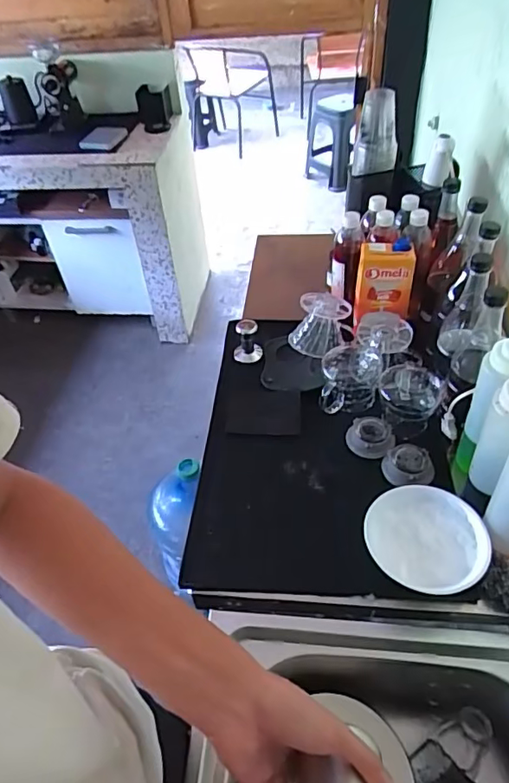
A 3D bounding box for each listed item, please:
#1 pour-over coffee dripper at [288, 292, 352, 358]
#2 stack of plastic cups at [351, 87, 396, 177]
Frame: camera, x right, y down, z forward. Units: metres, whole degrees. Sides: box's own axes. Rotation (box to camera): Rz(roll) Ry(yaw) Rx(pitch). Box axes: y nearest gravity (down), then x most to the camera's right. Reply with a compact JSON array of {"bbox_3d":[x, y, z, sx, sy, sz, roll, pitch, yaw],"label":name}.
[{"bbox_3d":[0.127,-0.135,1.040,0.102,0.089,0.111,-3,45,3],"label":"pour-over coffee dripper"},{"bbox_3d":[0.261,-0.550,1.121,0.086,0.155,0.081,8,47,14],"label":"stack of plastic cups"}]

